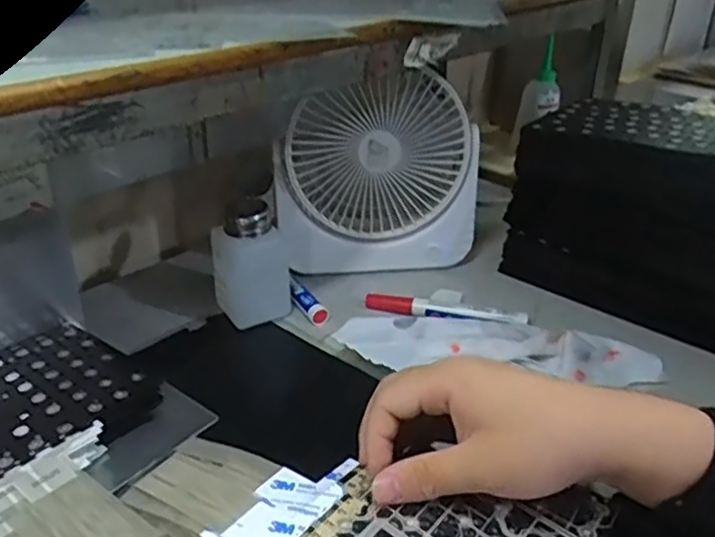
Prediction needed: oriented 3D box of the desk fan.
[{"bbox_3d":[0.016,-0.078,0.609,0.188,0.185,0.057,-5,28,-4],"label":"desk fan"}]

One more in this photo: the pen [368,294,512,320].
[{"bbox_3d":[0.069,0.034,0.568,0.127,0.010,0.018,10,30,18],"label":"pen"}]

